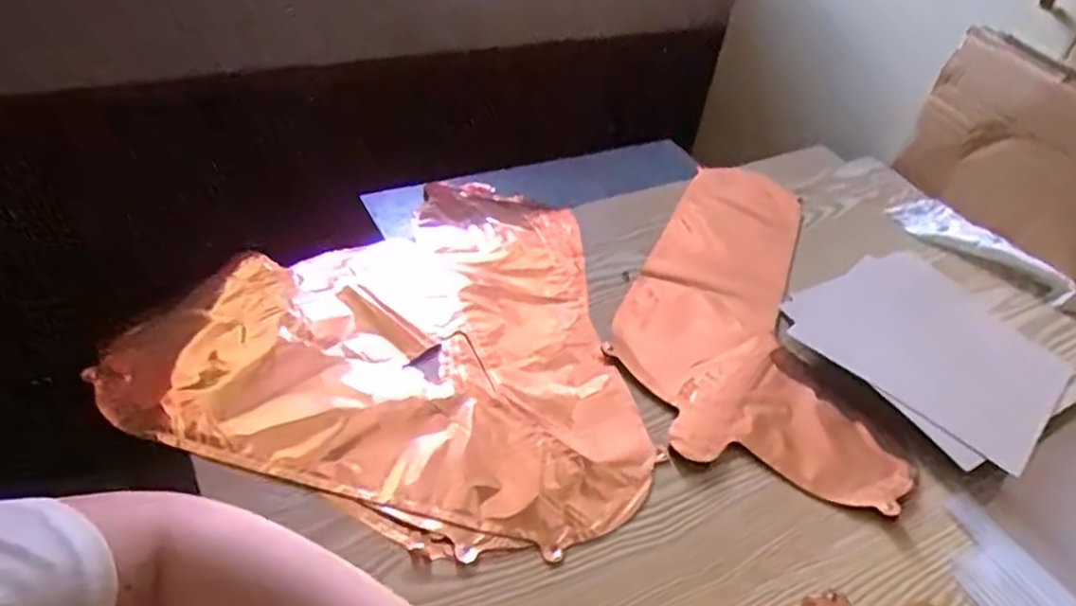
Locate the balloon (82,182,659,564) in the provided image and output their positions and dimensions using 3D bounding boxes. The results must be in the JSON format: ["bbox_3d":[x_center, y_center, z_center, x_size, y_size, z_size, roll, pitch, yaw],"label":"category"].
[{"bbox_3d":[-0.079,0.007,0.600,0.376,0.027,0.376,19,43,11],"label":"balloon"}]

